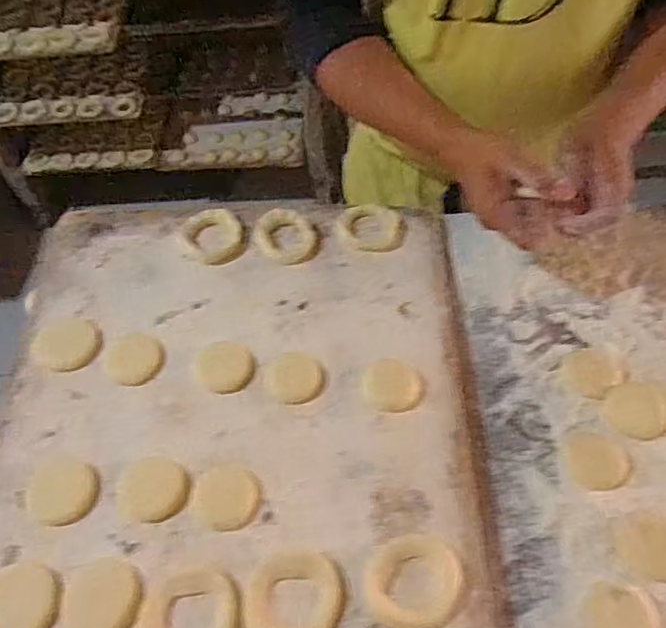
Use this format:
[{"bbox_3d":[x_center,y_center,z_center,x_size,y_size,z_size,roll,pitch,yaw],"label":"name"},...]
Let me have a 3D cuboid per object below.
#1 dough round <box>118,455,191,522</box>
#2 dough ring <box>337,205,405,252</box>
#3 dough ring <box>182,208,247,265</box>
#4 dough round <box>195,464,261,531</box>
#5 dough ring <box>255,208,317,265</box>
[{"bbox_3d":[-0.148,0.145,0.497,0.058,0.006,0.052,12,58,9],"label":"dough round"},{"bbox_3d":[0.042,-0.095,0.651,0.070,0.009,0.058,23,60,15],"label":"dough ring"},{"bbox_3d":[-0.126,-0.082,0.638,0.064,0.012,0.065,0,57,1],"label":"dough ring"},{"bbox_3d":[-0.086,0.149,0.490,0.052,0.004,0.050,0,57,1],"label":"dough round"},{"bbox_3d":[-0.051,-0.083,0.637,0.066,0.013,0.060,0,57,1],"label":"dough ring"}]

